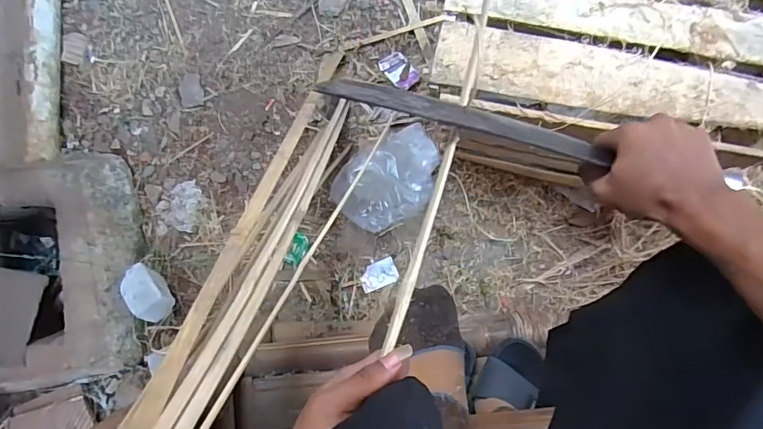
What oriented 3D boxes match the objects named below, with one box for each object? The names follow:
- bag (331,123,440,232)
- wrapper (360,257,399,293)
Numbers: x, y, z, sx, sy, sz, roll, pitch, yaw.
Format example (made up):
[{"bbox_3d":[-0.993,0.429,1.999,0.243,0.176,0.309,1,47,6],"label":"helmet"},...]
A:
[{"bbox_3d":[0.019,-0.079,1.085,0.260,0.115,0.187,-30,82,4],"label":"bag"},{"bbox_3d":[-0.007,0.141,1.124,0.091,0.013,0.065,-22,82,3],"label":"wrapper"}]

